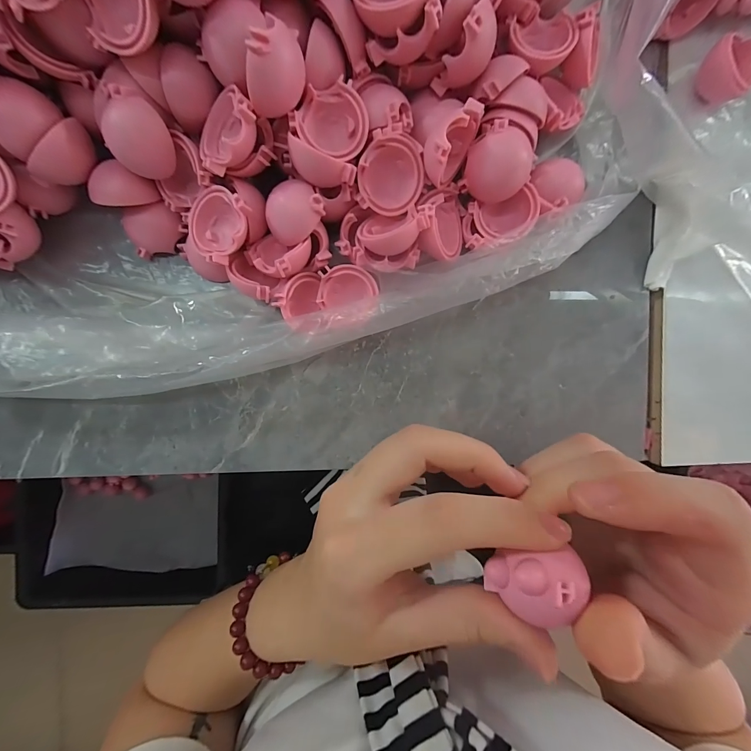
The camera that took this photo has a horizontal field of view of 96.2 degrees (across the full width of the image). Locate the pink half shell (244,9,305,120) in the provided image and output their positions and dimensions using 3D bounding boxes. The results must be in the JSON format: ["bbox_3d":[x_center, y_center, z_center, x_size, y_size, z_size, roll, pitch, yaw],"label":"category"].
[{"bbox_3d":[-0.036,-0.114,0.124,0.014,0.023,0.029,17,92,-5],"label":"pink half shell"}]

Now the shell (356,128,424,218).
[{"bbox_3d":[0.007,-0.091,0.153,0.029,0.017,0.030,3,121,-11],"label":"shell"}]

